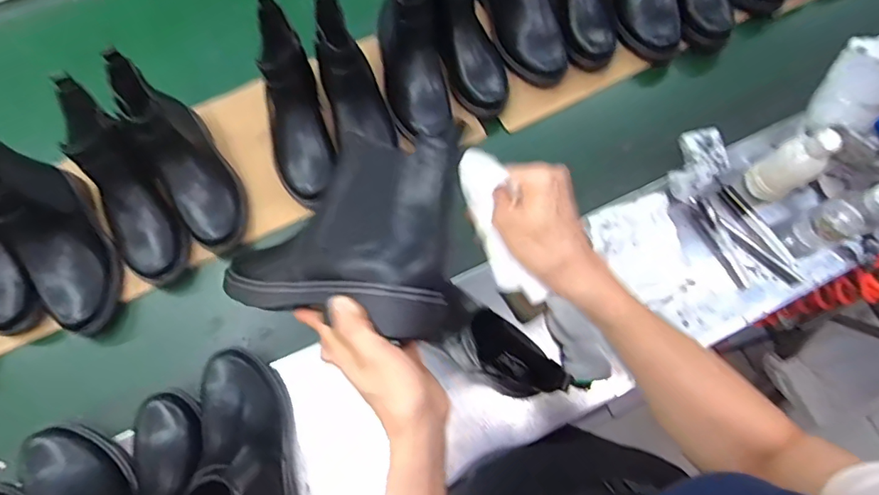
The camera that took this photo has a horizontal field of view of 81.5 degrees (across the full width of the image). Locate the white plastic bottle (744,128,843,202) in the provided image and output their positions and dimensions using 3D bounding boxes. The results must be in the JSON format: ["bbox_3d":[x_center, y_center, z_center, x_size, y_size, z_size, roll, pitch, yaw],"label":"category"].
[{"bbox_3d":[0.476,-0.111,0.689,0.054,0.139,0.057,0,72,-1],"label":"white plastic bottle"}]

